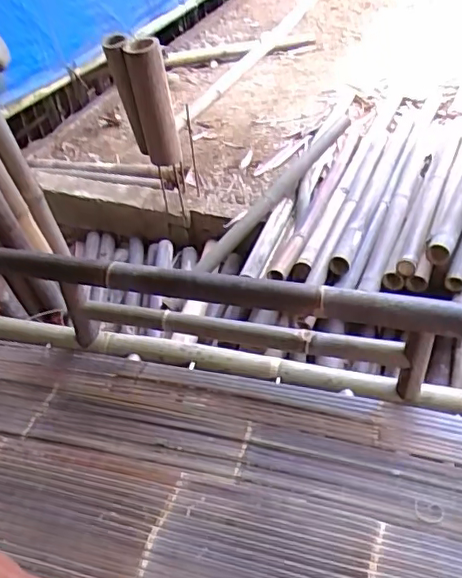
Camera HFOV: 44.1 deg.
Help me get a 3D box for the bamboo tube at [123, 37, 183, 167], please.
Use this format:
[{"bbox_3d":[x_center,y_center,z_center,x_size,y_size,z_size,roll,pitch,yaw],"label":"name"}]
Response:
[{"bbox_3d":[-0.227,-0.534,1.726,0.116,0.392,0.103,-13,42,-8],"label":"bamboo tube"}]

